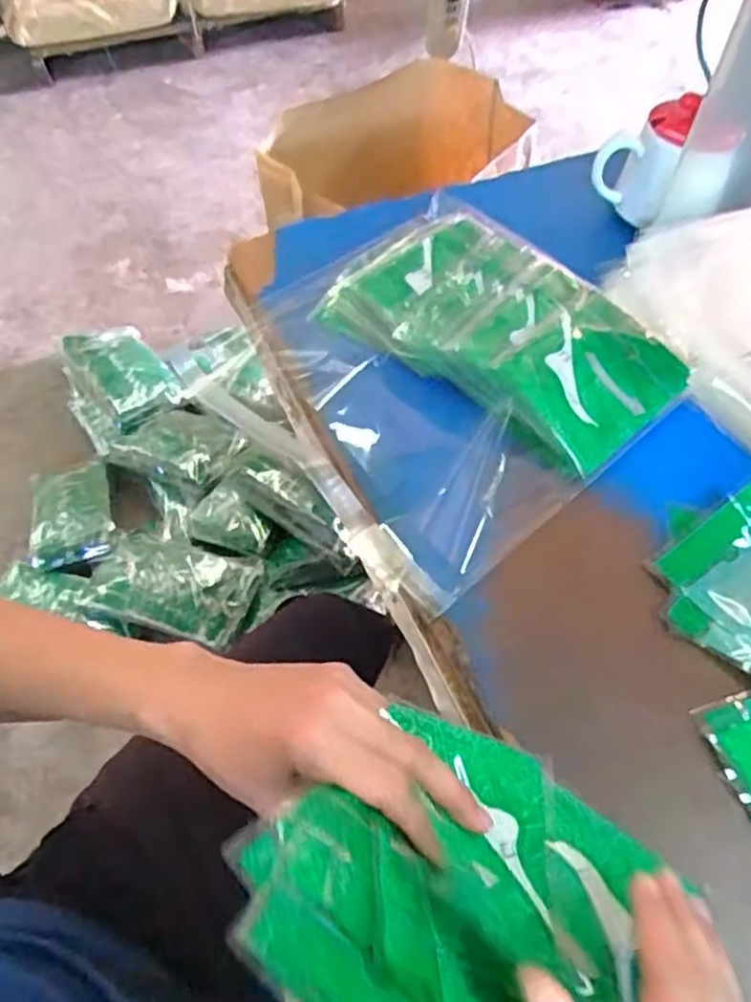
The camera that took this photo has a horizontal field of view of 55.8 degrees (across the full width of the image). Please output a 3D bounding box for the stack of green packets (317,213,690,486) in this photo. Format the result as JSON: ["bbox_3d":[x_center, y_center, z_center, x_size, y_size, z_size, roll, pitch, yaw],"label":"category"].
[{"bbox_3d":[0.098,-0.135,0.562,0.270,0.045,0.158,35,61,21],"label":"stack of green packets"}]

